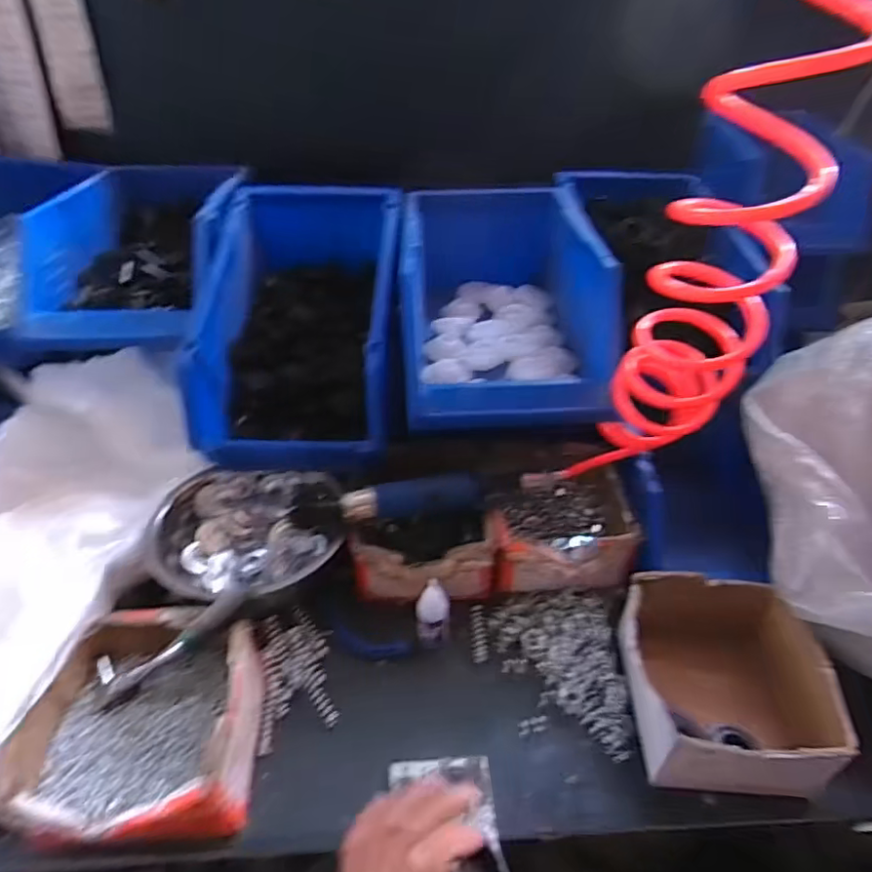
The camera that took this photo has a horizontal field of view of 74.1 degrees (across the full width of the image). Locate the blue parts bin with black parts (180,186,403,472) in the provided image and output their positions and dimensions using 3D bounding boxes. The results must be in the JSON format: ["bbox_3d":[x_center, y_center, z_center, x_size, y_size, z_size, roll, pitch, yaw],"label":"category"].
[{"bbox_3d":[-0.149,-0.130,0.672,0.204,0.218,0.314,2,38,0],"label":"blue parts bin with black parts"}]

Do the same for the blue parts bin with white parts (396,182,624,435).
[{"bbox_3d":[0.058,-0.164,0.647,0.201,0.141,0.380,-2,38,-6],"label":"blue parts bin with white parts"}]

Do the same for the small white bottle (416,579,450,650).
[{"bbox_3d":[-0.003,0.166,0.532,0.027,0.075,0.023,25,43,26],"label":"small white bottle"}]

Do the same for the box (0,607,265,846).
[{"bbox_3d":[-0.221,0.216,0.442,0.155,0.059,0.169,0,38,-3],"label":"box"}]

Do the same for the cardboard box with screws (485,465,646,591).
[{"bbox_3d":[0.122,0.090,0.618,0.141,0.078,0.153,1,38,-2],"label":"cardboard box with screws"}]

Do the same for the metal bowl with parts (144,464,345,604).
[{"bbox_3d":[-0.186,0.099,0.587,0.181,0.062,0.171,1,38,-1],"label":"metal bowl with parts"}]

